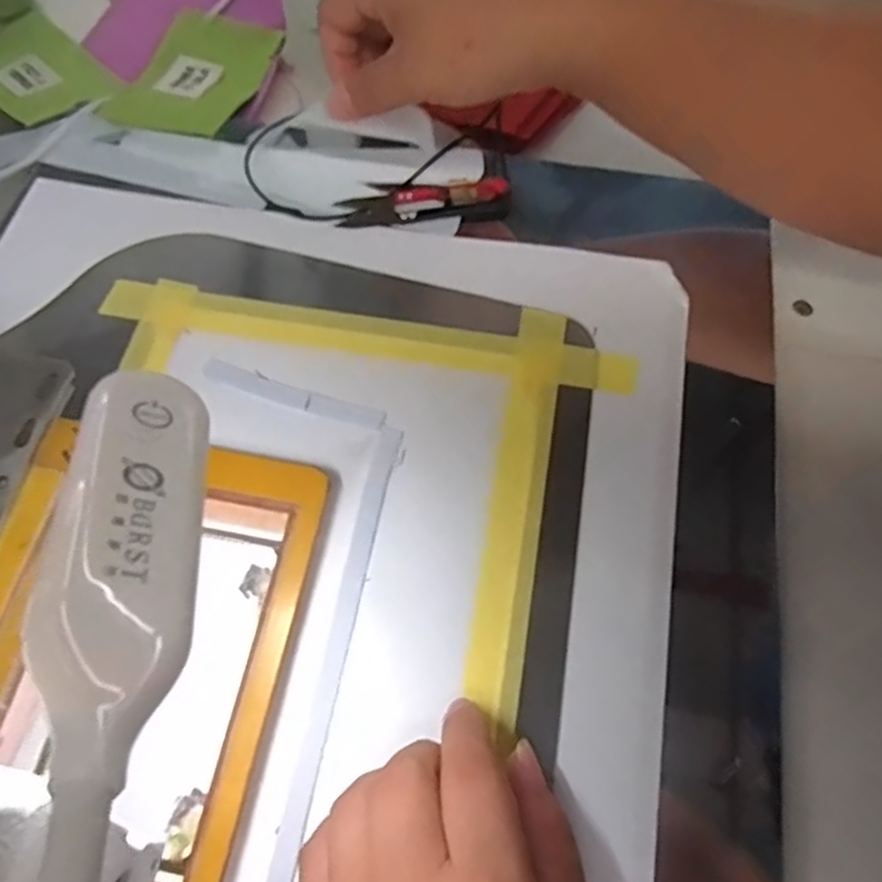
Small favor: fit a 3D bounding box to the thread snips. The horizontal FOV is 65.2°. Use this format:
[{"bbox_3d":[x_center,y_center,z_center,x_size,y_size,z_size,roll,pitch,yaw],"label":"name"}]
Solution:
[{"bbox_3d":[-0.009,-0.147,0.414,0.100,0.015,0.034,-3,65,-1],"label":"thread snips"}]

